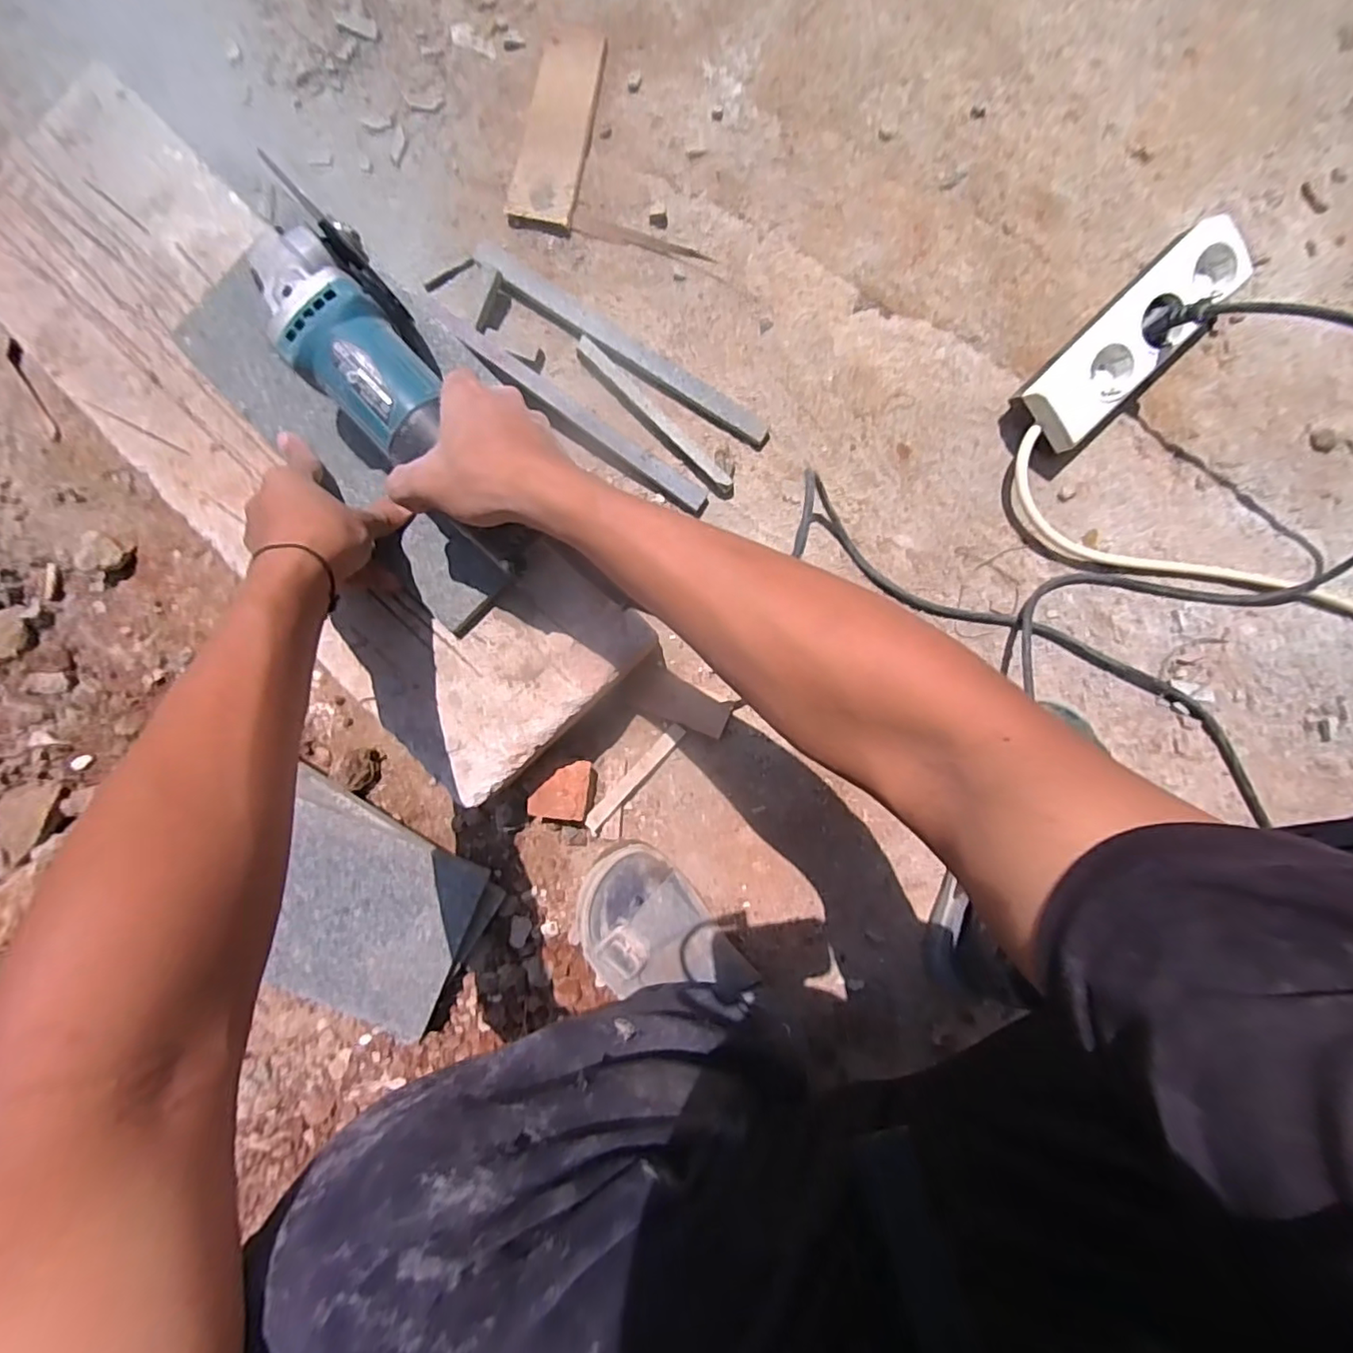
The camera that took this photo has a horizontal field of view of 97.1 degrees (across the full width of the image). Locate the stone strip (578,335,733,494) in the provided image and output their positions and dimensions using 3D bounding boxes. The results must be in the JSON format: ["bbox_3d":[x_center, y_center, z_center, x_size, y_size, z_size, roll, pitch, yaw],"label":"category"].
[{"bbox_3d":[-0.018,-0.229,0.524,0.017,0.019,0.181,-44,89,3],"label":"stone strip"}]

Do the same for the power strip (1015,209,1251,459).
[{"bbox_3d":[0.367,-0.272,0.490,0.194,0.055,0.065,-44,90,7],"label":"power strip"}]

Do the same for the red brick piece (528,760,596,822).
[{"bbox_3d":[-0.099,0.097,0.526,0.051,0.037,0.049,7,92,2],"label":"red brick piece"}]

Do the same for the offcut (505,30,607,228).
[{"bbox_3d":[-0.105,-0.483,0.527,0.060,0.007,0.164,13,92,2],"label":"offcut"}]

